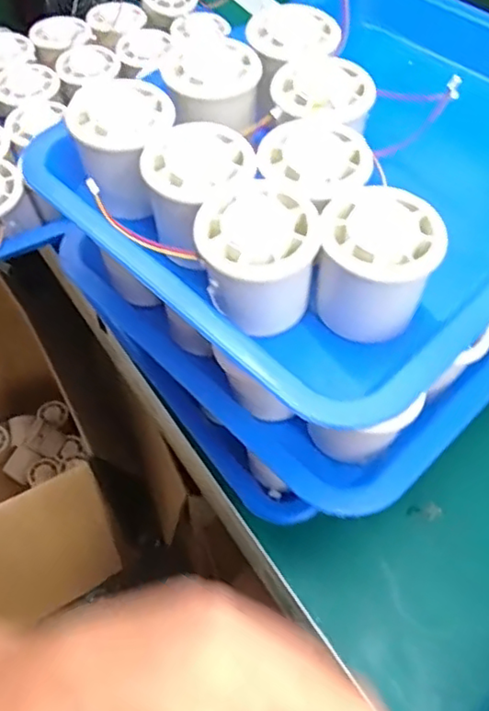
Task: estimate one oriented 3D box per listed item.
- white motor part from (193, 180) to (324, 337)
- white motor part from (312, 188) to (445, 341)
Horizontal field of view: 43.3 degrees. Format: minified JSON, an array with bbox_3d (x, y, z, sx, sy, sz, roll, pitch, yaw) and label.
[{"bbox_3d":[0.006,-0.044,0.304,0.056,0.058,0.051,7,57,2],"label":"white motor part"},{"bbox_3d":[0.063,-0.045,0.301,0.054,0.048,0.055,1,57,-2],"label":"white motor part"}]

